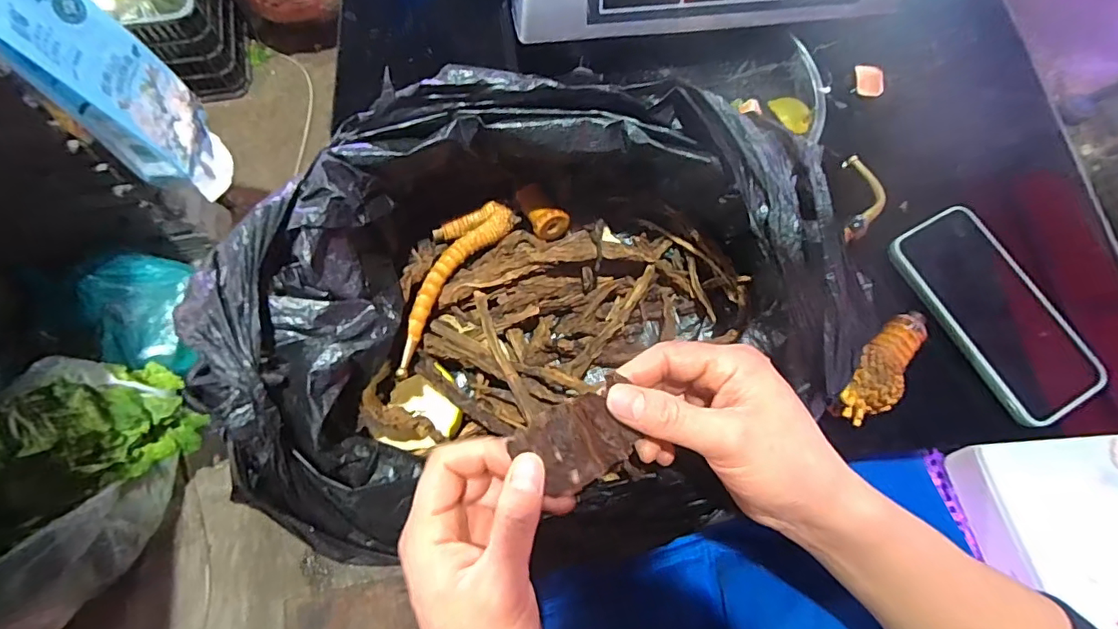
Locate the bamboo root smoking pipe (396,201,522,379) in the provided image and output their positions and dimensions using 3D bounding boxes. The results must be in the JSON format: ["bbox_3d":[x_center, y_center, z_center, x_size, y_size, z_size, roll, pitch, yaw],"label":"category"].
[{"bbox_3d":[-0.081,-0.027,0.354,0.043,0.026,0.140,28,72,7],"label":"bamboo root smoking pipe"}]

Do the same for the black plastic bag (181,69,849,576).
[{"bbox_3d":[-0.004,-0.005,0.314,0.348,0.132,0.272,2,71,-2],"label":"black plastic bag"}]

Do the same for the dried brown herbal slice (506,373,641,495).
[{"bbox_3d":[0.011,0.066,0.271,0.057,0.007,0.046,-27,101,-8],"label":"dried brown herbal slice"}]

